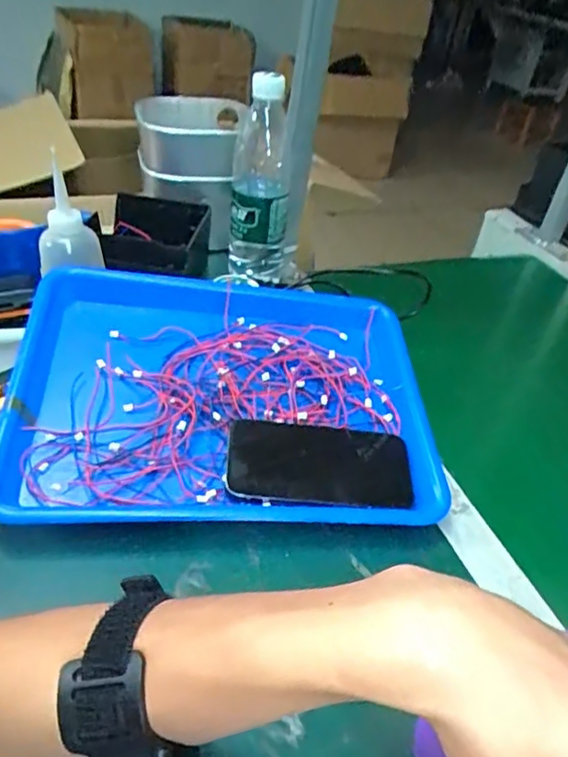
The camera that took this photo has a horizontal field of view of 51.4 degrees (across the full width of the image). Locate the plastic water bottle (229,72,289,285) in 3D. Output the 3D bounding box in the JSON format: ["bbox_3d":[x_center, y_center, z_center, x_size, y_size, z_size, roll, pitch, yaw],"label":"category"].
[{"bbox_3d":[-0.021,-0.212,0.659,0.074,0.219,0.066,5,38,-4],"label":"plastic water bottle"}]

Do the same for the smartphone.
[{"bbox_3d":[0.029,0.062,0.457,0.143,0.010,0.075,4,38,-3],"label":"smartphone"}]

